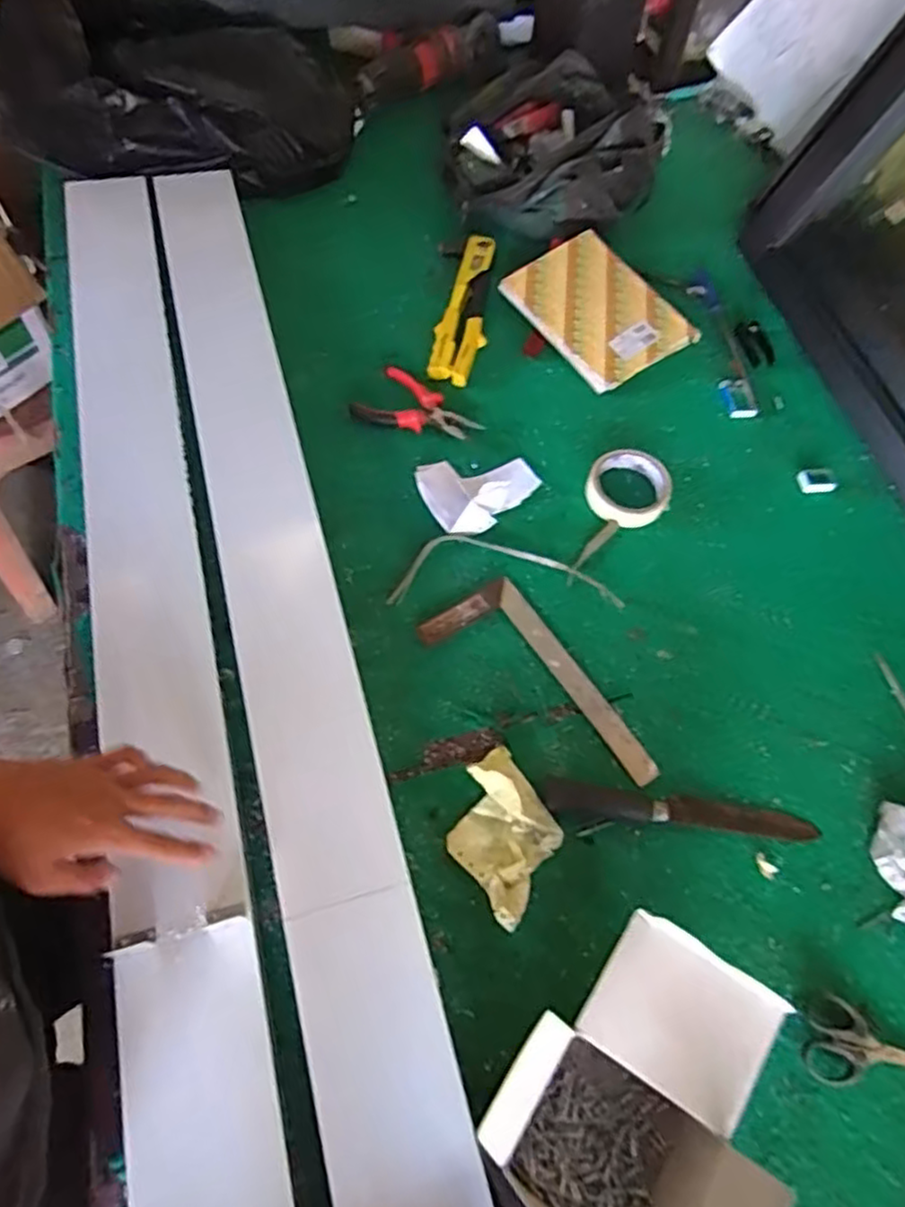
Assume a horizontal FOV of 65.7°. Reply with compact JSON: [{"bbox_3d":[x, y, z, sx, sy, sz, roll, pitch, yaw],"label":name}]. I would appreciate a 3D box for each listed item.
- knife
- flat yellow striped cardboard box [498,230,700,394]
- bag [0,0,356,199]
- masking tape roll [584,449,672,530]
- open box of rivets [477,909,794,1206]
[{"bbox_3d":[0.207,0.186,0.632,0.246,0.018,0.029,7,62,-1],"label":"knife"},{"bbox_3d":[0.189,-0.380,0.905,0.170,0.017,0.206,-35,76,-14],"label":"flat yellow striped cardboard box"},{"bbox_3d":[-0.394,-0.715,0.970,0.488,0.159,0.283,-7,63,-8],"label":"bag"},{"bbox_3d":[0.200,-0.131,0.794,0.092,0.019,0.093,2,62,-4],"label":"masking tape roll"},{"bbox_3d":[0.126,0.336,0.492,0.167,0.128,0.190,32,65,12],"label":"open box of rivets"}]

